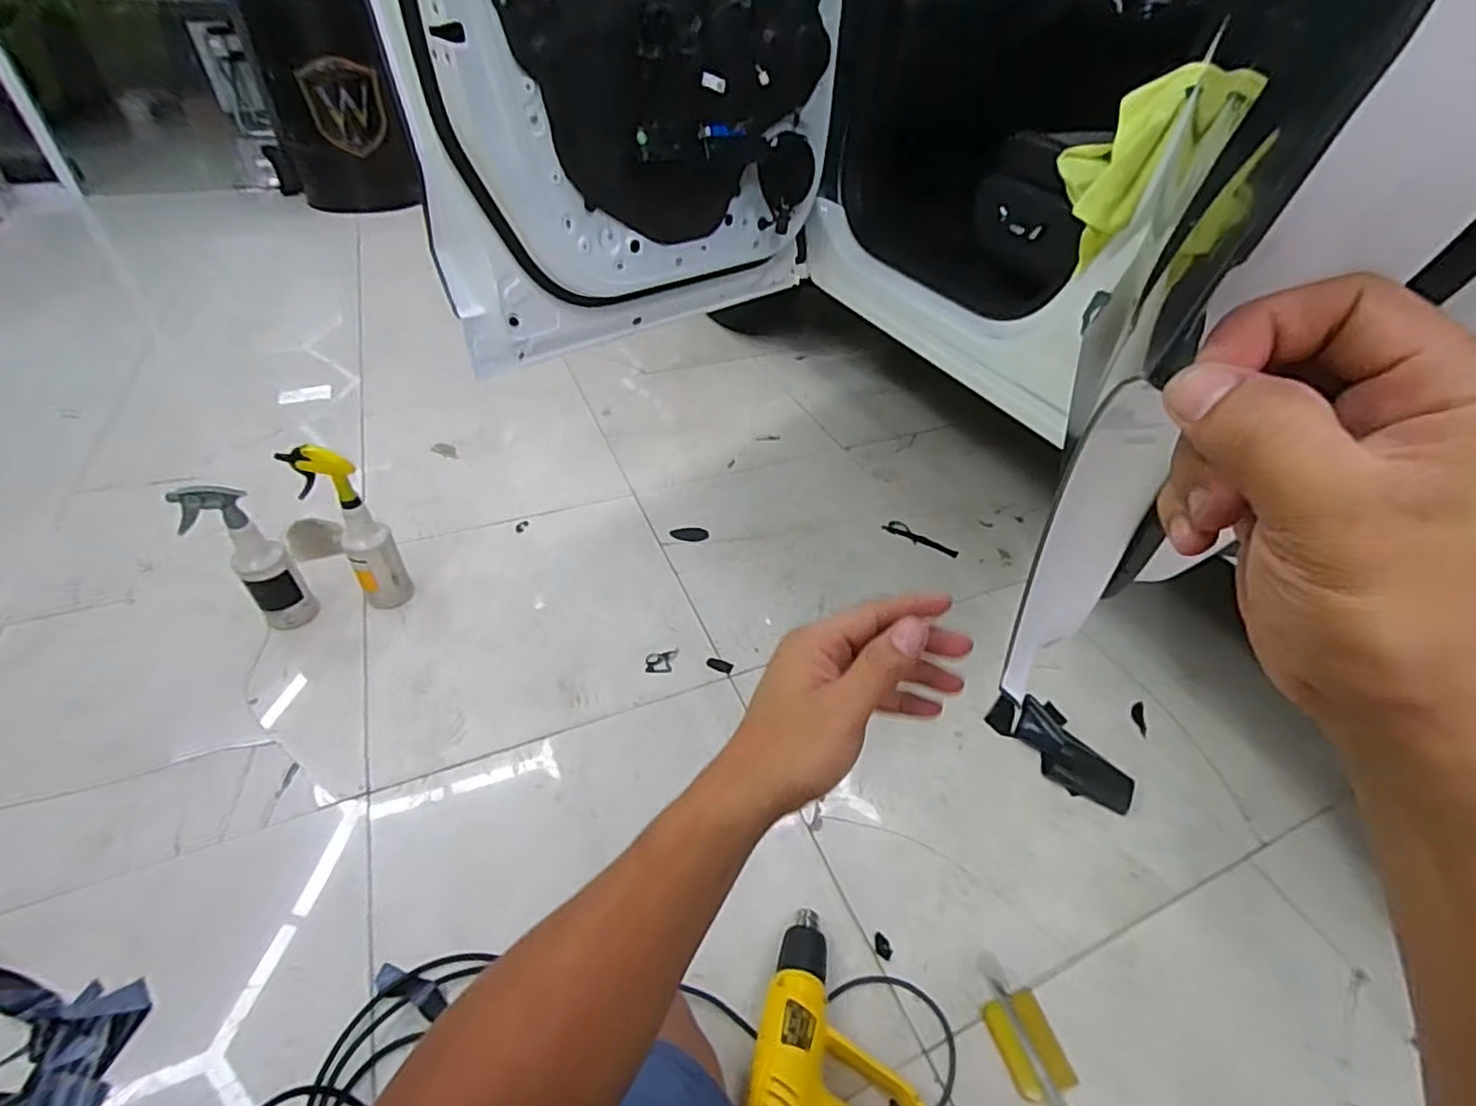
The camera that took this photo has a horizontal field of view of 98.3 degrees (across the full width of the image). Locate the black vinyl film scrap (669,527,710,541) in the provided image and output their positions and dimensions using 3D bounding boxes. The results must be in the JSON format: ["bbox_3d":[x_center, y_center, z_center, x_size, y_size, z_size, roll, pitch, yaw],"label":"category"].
[{"bbox_3d":[-0.113,-0.044,1.491,0.087,0.011,0.052,-6,43,-11],"label":"black vinyl film scrap"}]

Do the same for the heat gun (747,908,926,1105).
[{"bbox_3d":[0.119,0.564,0.749,0.186,0.080,0.256,11,42,7],"label":"heat gun"}]

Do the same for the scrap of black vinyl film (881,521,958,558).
[{"bbox_3d":[0.428,-0.031,1.492,0.180,0.014,0.043,30,48,26],"label":"scrap of black vinyl film"}]

